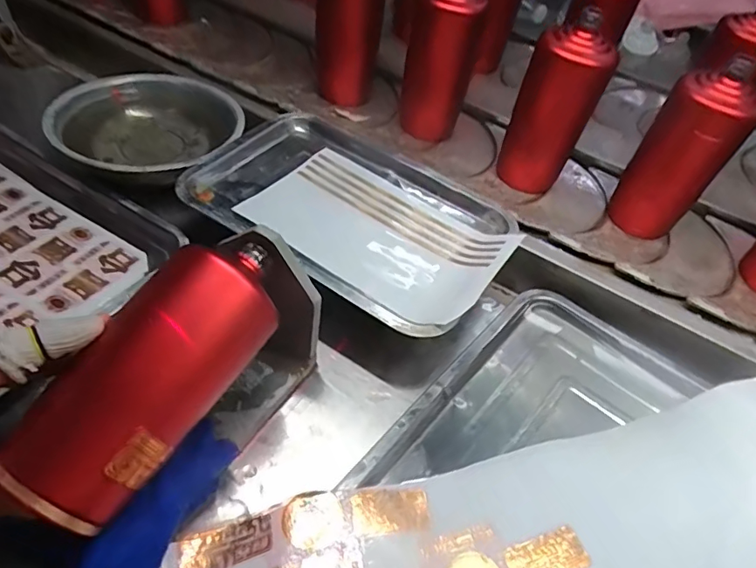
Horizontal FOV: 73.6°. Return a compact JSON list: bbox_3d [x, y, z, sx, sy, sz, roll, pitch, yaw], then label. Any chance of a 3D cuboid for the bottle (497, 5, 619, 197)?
[{"bbox_3d":[0.204,-0.204,0.586,0.068,0.180,0.076,-22,54,-27],"label":"bottle"}]

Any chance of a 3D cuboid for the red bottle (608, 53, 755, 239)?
[{"bbox_3d":[0.326,-0.138,0.548,0.065,0.187,0.067,2,47,-7],"label":"red bottle"}]

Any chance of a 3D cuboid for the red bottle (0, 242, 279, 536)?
[{"bbox_3d":[-0.133,0.049,0.312,0.064,0.061,0.185,29,65,17],"label":"red bottle"}]

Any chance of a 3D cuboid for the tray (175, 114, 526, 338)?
[{"bbox_3d":[-0.025,-0.068,0.519,0.312,0.045,0.211,28,49,16],"label":"tray"}]

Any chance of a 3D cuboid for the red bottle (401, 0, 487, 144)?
[{"bbox_3d":[0.074,-0.273,0.628,0.081,0.177,0.073,17,47,6],"label":"red bottle"}]

